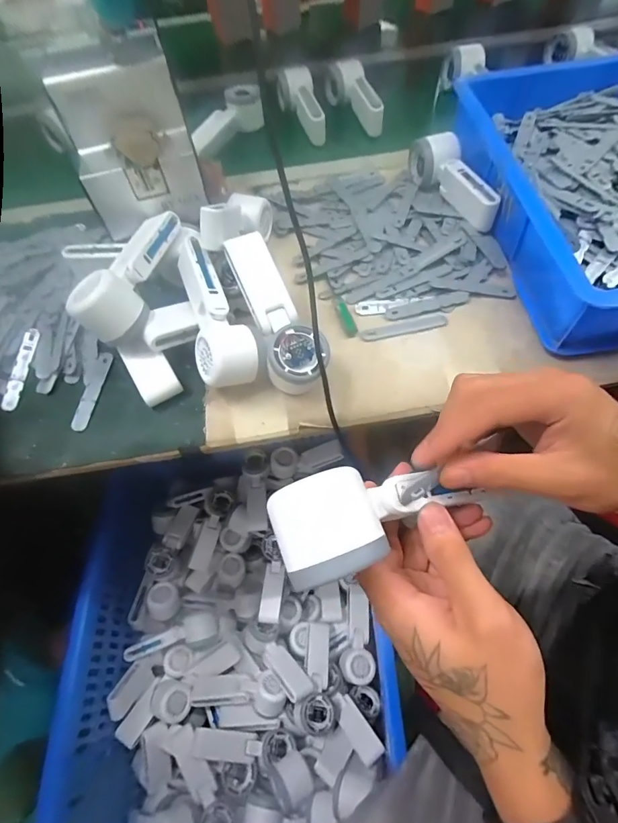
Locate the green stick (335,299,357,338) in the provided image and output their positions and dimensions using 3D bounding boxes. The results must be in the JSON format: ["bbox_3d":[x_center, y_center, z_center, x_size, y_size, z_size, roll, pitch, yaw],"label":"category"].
[{"bbox_3d":[0.040,-0.106,0.457,0.011,0.013,0.054,-16,60,-5],"label":"green stick"}]

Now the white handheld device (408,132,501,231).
[{"bbox_3d":[0.186,-0.303,0.535,0.058,0.050,0.164,-11,60,-2],"label":"white handheld device"}]

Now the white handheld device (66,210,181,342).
[{"bbox_3d":[-0.190,-0.155,0.428,0.060,0.042,0.171,6,61,8],"label":"white handheld device"}]

